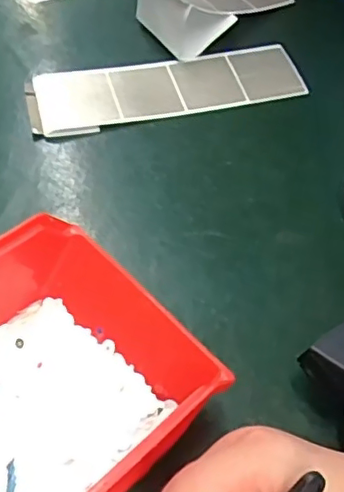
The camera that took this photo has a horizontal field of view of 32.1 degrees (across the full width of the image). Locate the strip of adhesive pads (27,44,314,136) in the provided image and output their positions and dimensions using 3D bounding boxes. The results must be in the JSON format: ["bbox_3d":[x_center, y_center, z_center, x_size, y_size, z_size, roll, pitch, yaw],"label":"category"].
[{"bbox_3d":[-0.004,-0.114,0.433,0.198,0.010,0.056,-10,58,-10],"label":"strip of adhesive pads"}]

